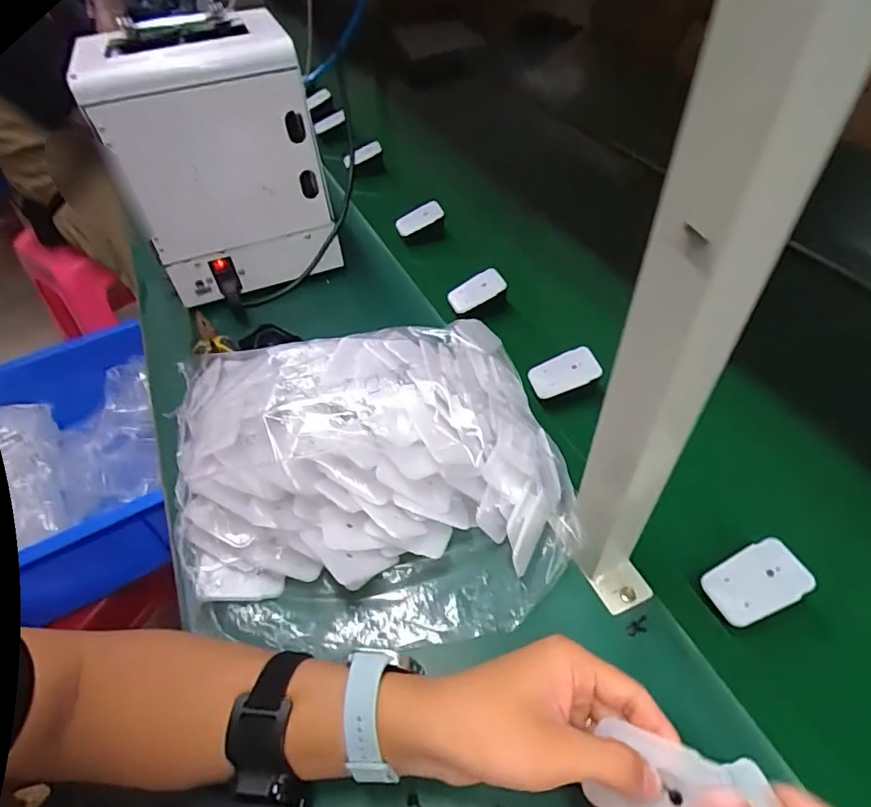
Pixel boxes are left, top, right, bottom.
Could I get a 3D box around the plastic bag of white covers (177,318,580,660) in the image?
[{"bbox_3d":[-0.067,0.050,0.462,0.345,0.097,0.283,-5,49,0],"label":"plastic bag of white covers"}]

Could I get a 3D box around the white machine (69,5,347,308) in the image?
[{"bbox_3d":[-0.250,-0.287,0.658,0.214,0.285,0.162,-12,49,-7],"label":"white machine"}]

